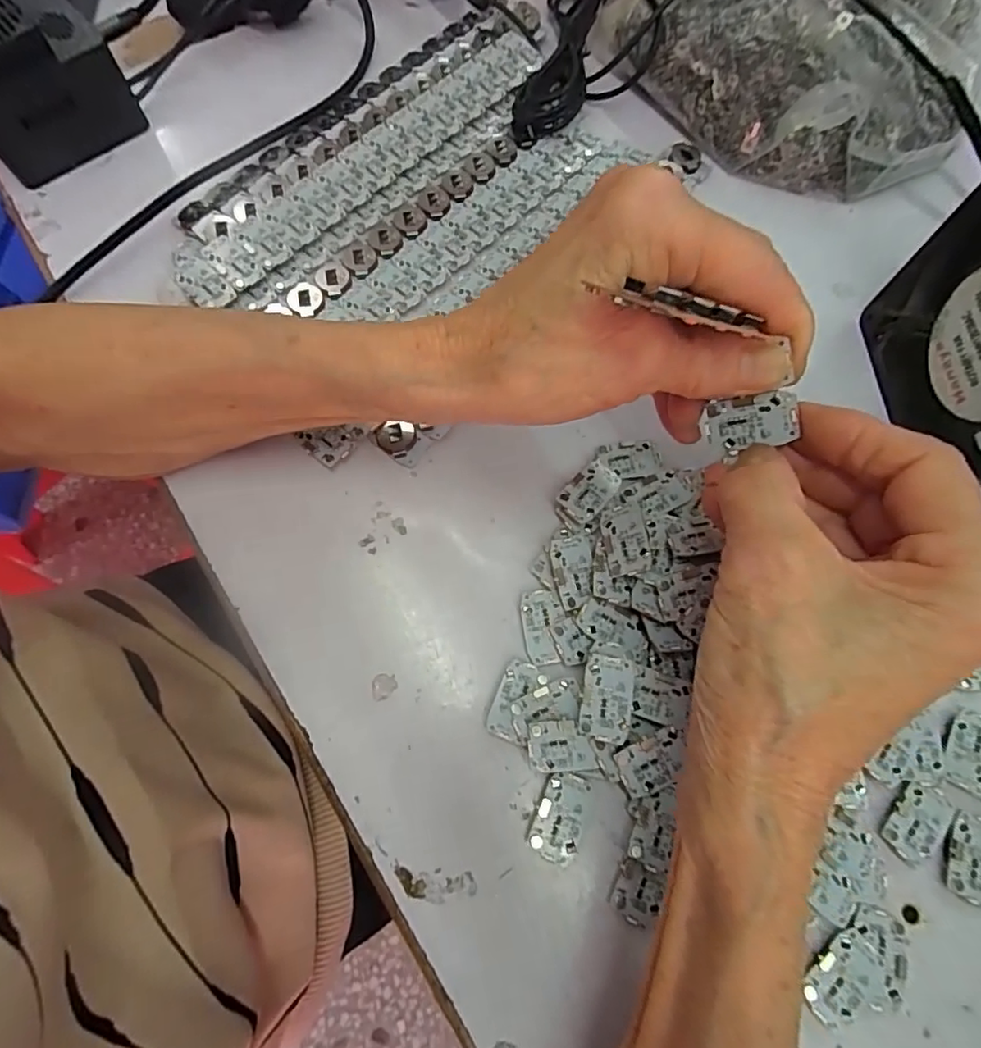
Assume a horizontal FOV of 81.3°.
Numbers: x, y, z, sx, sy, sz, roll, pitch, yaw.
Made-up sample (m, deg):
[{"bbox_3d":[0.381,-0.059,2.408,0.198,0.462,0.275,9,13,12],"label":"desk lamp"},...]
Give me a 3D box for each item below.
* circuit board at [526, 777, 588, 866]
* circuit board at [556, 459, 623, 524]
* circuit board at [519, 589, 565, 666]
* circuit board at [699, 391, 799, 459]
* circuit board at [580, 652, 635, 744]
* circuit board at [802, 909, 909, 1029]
[{"bbox_3d":[0.025,0.108,0.210,0.020,0.005,0.028,17,72,5],"label":"circuit board"},{"bbox_3d":[0.044,-0.015,0.247,0.016,0.004,0.031,44,65,6],"label":"circuit board"},{"bbox_3d":[0.022,0.041,0.231,0.017,0.004,0.029,-8,72,-3],"label":"circuit board"},{"bbox_3d":[0.088,-0.034,0.195,0.004,0.030,0.018,-23,104,-46],"label":"circuit board"},{"bbox_3d":[0.043,0.064,0.209,0.017,0.004,0.029,6,73,15],"label":"circuit board"},{"bbox_3d":[0.127,0.154,0.196,0.042,0.004,0.026,-38,77,-15],"label":"circuit board"}]

